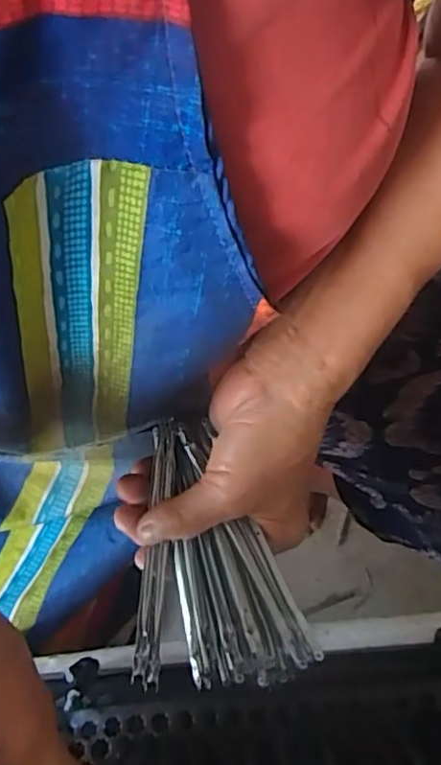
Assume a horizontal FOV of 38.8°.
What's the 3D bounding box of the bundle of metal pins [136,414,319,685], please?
[{"bbox_3d":[-0.007,0.080,0.312,0.081,0.033,0.129,-8,72,-2],"label":"bundle of metal pins"}]

